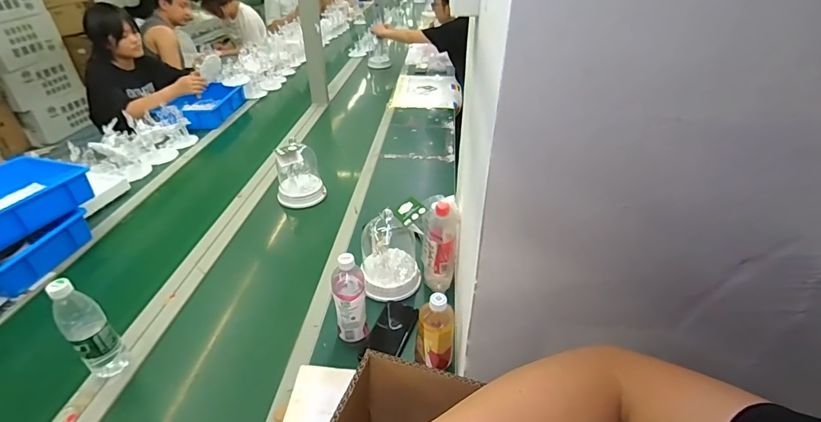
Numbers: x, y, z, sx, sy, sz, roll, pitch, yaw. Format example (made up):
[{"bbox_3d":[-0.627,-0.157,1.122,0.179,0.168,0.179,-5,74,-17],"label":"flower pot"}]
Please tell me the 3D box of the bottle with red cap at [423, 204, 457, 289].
[{"bbox_3d":[0.068,0.088,0.947,0.079,0.215,0.073,2,35,3],"label":"bottle with red cap"}]

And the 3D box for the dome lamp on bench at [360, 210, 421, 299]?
[{"bbox_3d":[-0.045,0.099,0.952,0.138,0.178,0.134,-3,35,-5],"label":"dome lamp on bench"}]

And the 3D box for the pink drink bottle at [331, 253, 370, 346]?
[{"bbox_3d":[-0.122,0.171,0.817,0.063,0.198,0.069,-5,35,-7],"label":"pink drink bottle"}]

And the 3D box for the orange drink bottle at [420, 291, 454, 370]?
[{"bbox_3d":[0.051,0.234,0.767,0.065,0.179,0.061,0,35,0],"label":"orange drink bottle"}]

